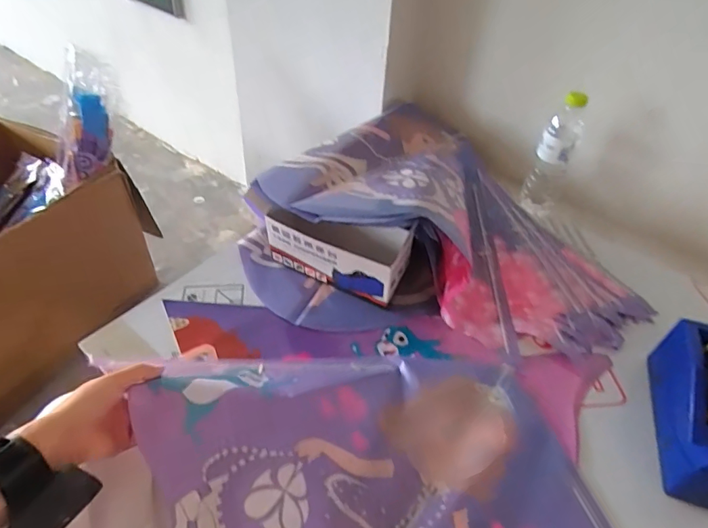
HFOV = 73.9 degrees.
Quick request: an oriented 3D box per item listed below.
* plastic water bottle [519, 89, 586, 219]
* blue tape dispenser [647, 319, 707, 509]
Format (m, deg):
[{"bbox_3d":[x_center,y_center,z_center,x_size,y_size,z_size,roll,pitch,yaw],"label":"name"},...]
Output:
[{"bbox_3d":[0.347,-0.179,0.823,0.063,0.227,0.071,21,46,18],"label":"plastic water bottle"},{"bbox_3d":[0.411,0.167,0.555,0.070,0.117,0.199,14,44,11],"label":"blue tape dispenser"}]

